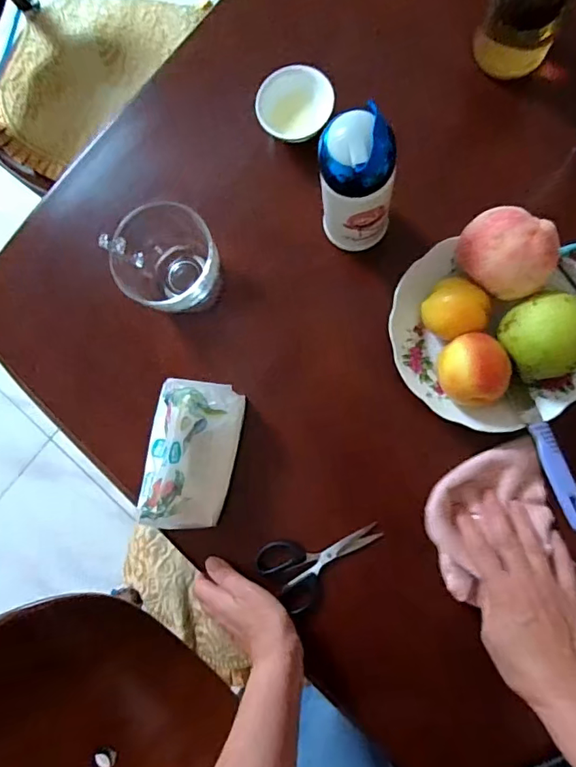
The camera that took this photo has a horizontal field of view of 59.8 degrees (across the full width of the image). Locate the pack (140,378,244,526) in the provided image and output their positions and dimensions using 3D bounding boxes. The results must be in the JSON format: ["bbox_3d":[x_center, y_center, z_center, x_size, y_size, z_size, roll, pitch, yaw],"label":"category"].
[{"bbox_3d":[-0.105,0.073,0.517,0.092,0.078,0.151,10,85,8],"label":"pack"}]

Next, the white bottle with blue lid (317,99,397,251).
[{"bbox_3d":[0.066,-0.182,0.473,0.067,0.172,0.056,5,84,8],"label":"white bottle with blue lid"}]

